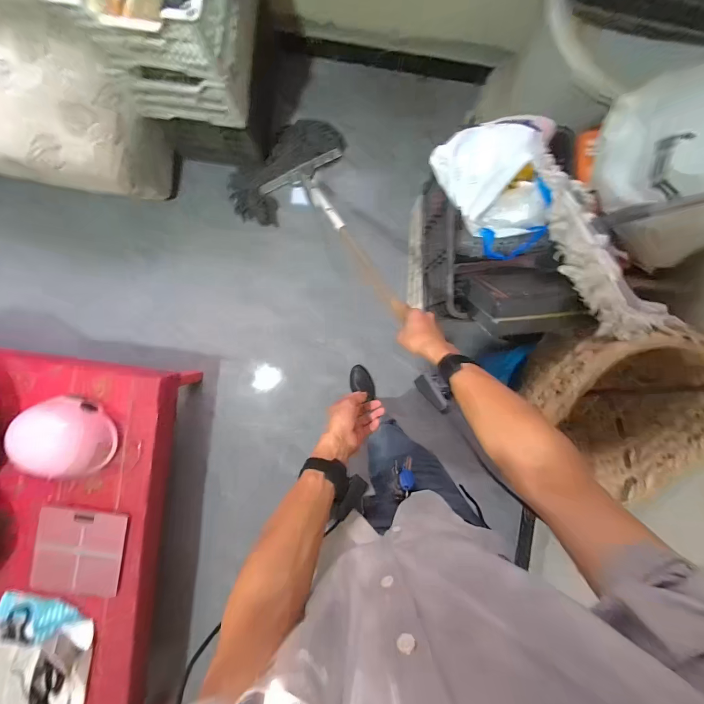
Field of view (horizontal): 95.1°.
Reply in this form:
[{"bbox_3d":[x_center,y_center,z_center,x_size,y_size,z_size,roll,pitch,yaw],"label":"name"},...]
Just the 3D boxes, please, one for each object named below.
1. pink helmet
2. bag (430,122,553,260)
[{"bbox_3d":[-0.861,0.260,0.974,0.214,0.129,0.238,-9,92,-3],"label":"pink helmet"},{"bbox_3d":[0.347,-0.394,0.769,0.179,0.149,0.318,-21,93,-2],"label":"bag"}]

